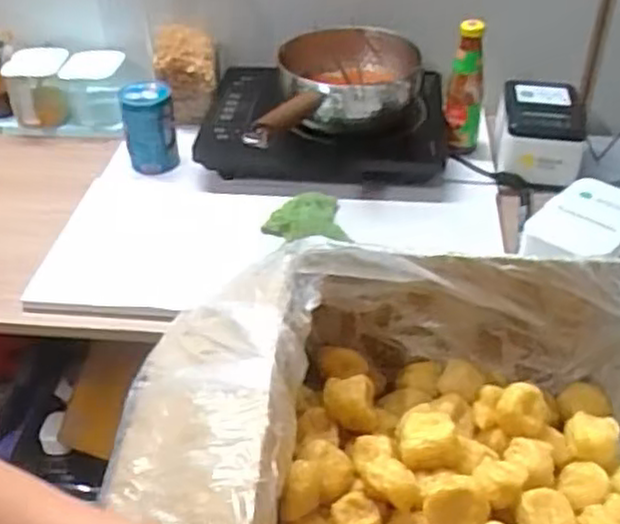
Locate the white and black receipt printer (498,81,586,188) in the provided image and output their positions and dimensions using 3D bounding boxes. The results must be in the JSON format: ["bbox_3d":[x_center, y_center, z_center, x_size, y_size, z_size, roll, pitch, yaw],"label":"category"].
[{"bbox_3d":[0.332,-0.192,1.054,0.115,0.092,0.160,9,38,13],"label":"white and black receipt printer"}]

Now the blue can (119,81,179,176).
[{"bbox_3d":[-0.226,-0.183,1.037,0.069,0.125,0.066,0,37,0],"label":"blue can"}]

